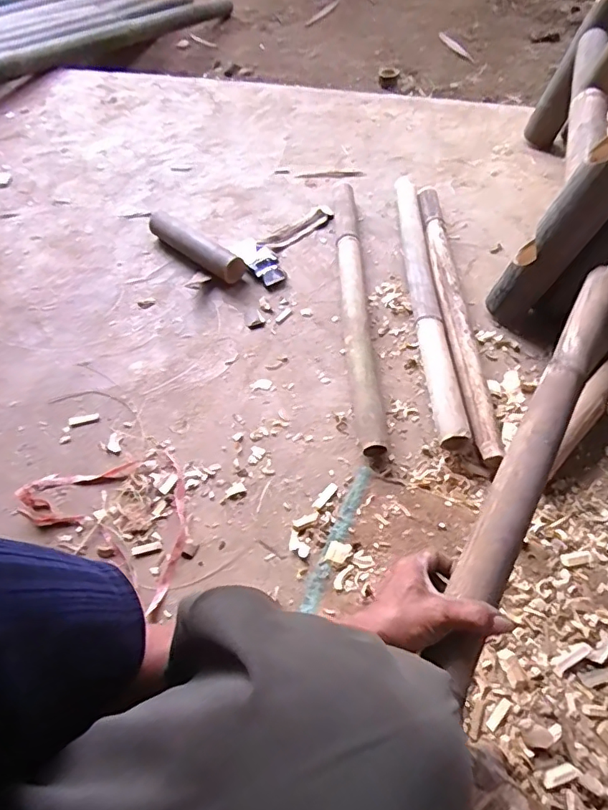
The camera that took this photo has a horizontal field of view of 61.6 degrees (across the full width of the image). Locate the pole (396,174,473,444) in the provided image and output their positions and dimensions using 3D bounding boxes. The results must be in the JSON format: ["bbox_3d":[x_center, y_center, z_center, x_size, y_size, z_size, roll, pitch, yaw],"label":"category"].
[{"bbox_3d":[0.221,-0.208,0.941,0.057,0.045,0.671,-2,56,1],"label":"pole"}]

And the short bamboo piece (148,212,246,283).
[{"bbox_3d":[-0.227,-0.319,1.033,0.246,0.057,0.058,32,63,22],"label":"short bamboo piece"}]

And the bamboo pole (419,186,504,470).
[{"bbox_3d":[0.265,-0.185,0.921,0.056,0.051,0.653,-1,56,2],"label":"bamboo pole"}]

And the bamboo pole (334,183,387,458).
[{"bbox_3d":[0.093,-0.199,0.940,0.055,0.051,0.648,-3,56,1],"label":"bamboo pole"}]

